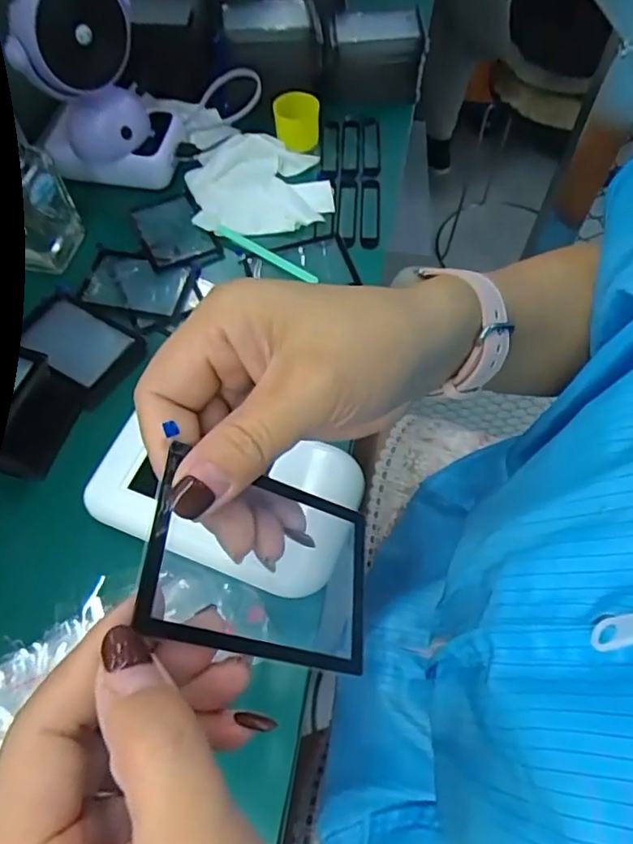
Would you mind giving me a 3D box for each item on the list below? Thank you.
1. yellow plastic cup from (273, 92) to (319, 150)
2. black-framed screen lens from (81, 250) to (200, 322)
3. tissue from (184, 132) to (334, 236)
[{"bbox_3d":[-0.017,-0.270,0.511,0.039,0.035,0.040,0,62,-1],"label":"yellow plastic cup"},{"bbox_3d":[-0.139,-0.108,0.444,0.083,0.006,0.055,12,62,5],"label":"black-framed screen lens"},{"bbox_3d":[-0.049,-0.204,0.487,0.115,0.016,0.100,-6,62,-4],"label":"tissue"}]

